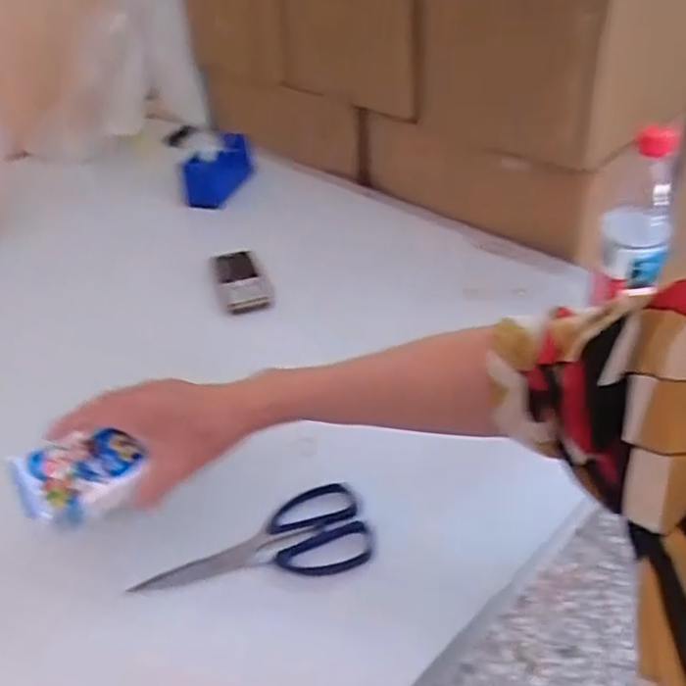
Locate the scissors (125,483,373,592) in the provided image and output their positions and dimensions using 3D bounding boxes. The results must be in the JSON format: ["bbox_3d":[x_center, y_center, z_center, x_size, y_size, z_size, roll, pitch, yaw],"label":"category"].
[{"bbox_3d":[-0.069,0.169,0.523,0.180,0.022,0.081,-15,40,-16],"label":"scissors"}]

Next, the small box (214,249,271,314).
[{"bbox_3d":[-0.134,-0.083,0.851,0.053,0.027,0.126,-12,39,-13],"label":"small box"}]

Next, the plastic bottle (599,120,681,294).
[{"bbox_3d":[0.294,-0.125,0.658,0.063,0.176,0.074,14,41,20],"label":"plastic bottle"}]

